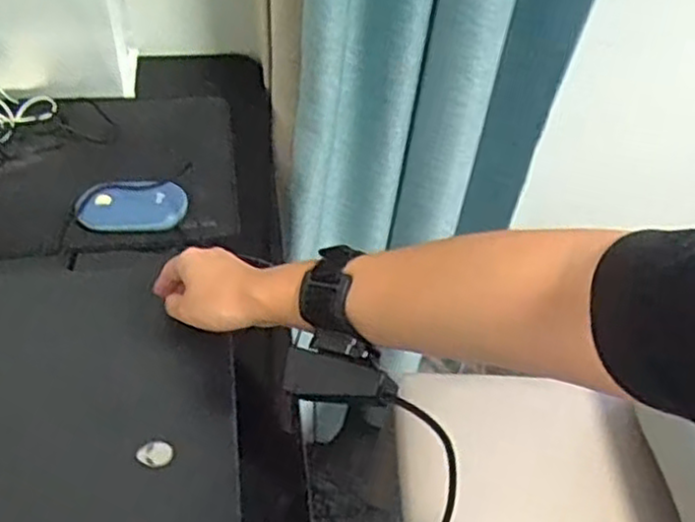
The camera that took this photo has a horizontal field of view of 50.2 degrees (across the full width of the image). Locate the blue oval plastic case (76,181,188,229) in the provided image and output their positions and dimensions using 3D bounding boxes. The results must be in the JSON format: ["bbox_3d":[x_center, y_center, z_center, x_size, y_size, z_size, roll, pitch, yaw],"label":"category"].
[{"bbox_3d":[-0.205,-0.051,0.706,0.099,0.027,0.053,3,51,-4],"label":"blue oval plastic case"}]

